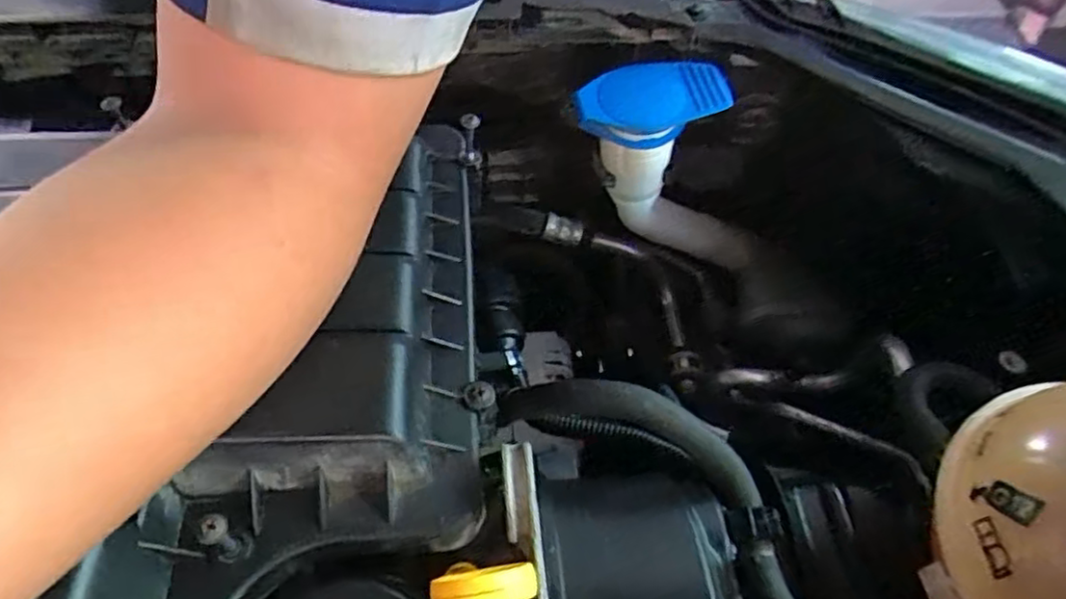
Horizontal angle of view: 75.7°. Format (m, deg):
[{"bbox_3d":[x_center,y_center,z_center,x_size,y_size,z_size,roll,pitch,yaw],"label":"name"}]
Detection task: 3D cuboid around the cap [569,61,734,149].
[{"bbox_3d":[0.080,-0.132,0.457,0.097,0.020,0.057,-22,63,-16],"label":"cap"}]

